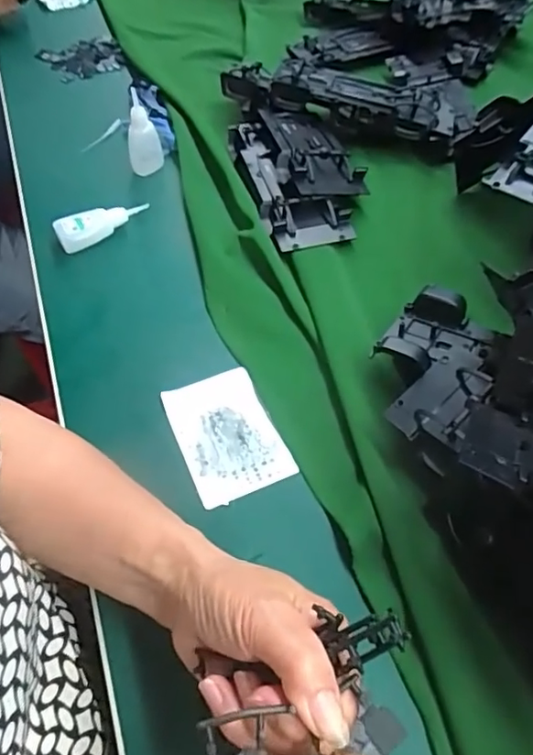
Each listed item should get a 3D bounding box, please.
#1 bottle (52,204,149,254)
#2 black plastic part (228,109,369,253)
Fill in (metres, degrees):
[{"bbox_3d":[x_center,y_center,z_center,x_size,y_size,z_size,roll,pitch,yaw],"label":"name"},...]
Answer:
[{"bbox_3d":[-0.150,-0.140,0.511,0.084,0.028,0.022,-24,59,-15],"label":"bottle"},{"bbox_3d":[0.030,-0.205,0.544,0.100,0.039,0.193,-15,57,-9],"label":"black plastic part"}]

